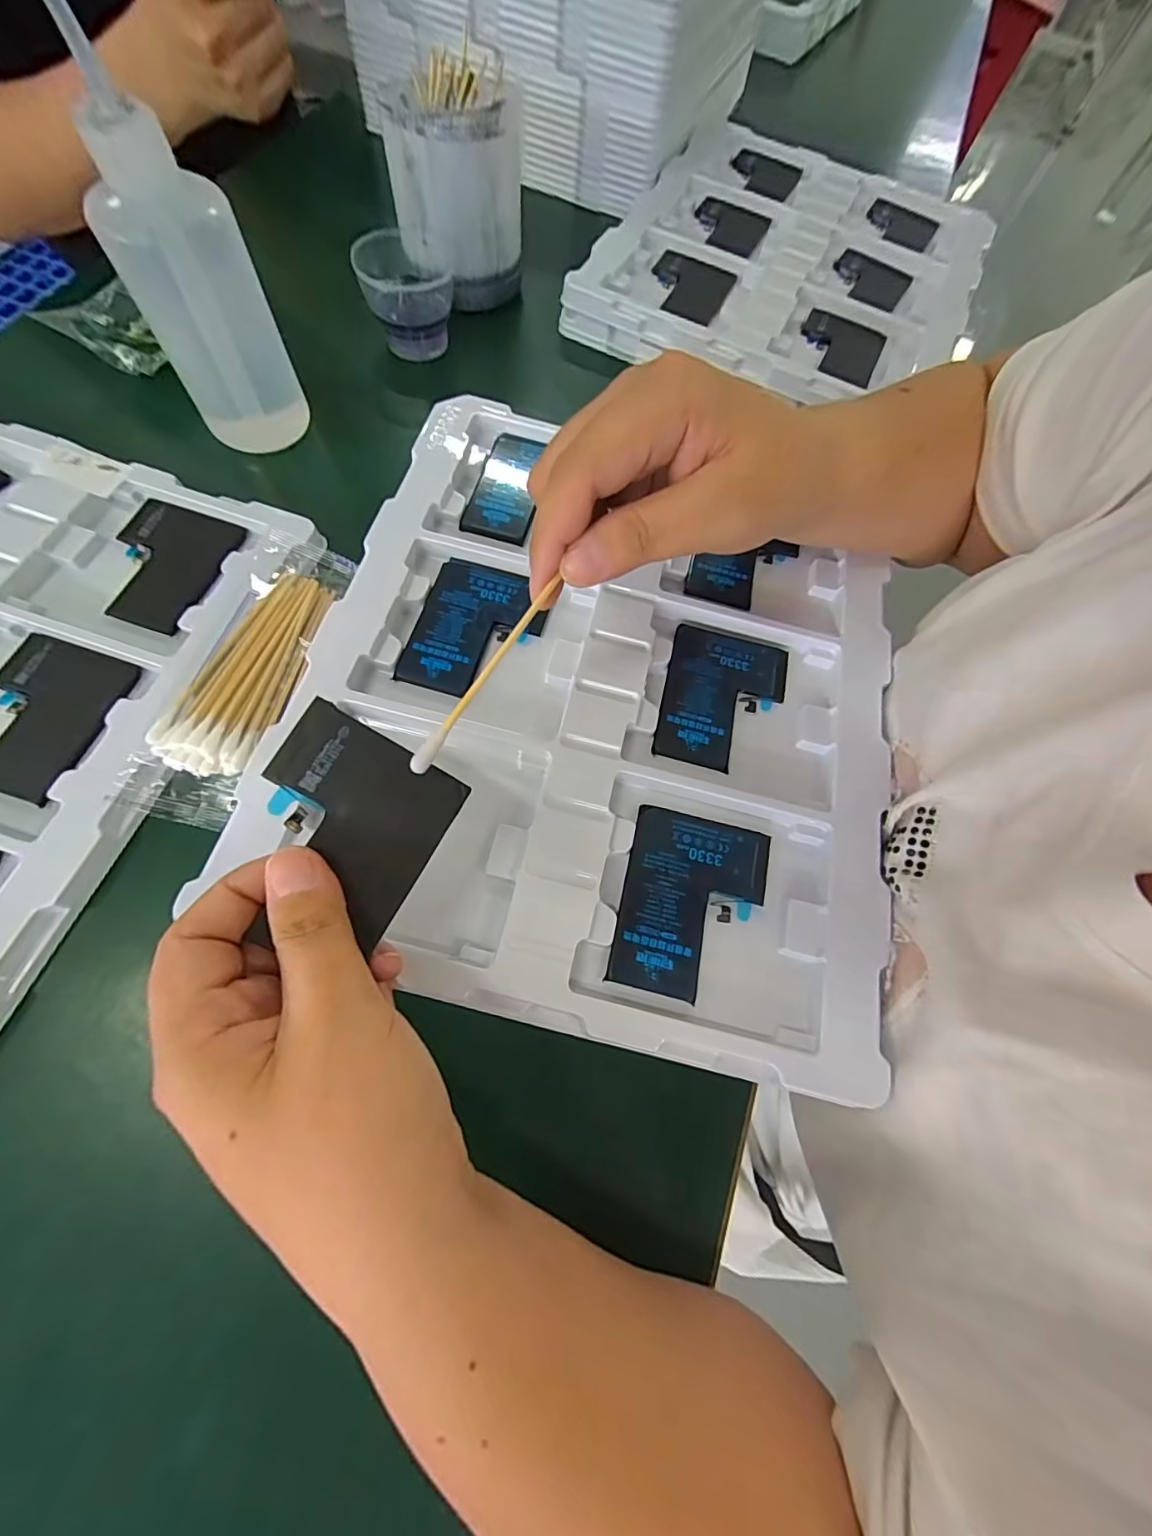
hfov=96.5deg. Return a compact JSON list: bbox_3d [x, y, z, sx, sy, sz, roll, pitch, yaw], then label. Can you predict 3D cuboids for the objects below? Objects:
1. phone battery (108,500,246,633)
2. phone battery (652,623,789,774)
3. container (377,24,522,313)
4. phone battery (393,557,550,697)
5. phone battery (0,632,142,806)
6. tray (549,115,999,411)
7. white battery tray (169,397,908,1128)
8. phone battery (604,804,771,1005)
[{"bbox_3d":[-0.229,-0.113,0.285,0.064,0.004,0.076,17,70,4],"label":"phone battery"},{"bbox_3d":[0.074,-0.036,0.257,0.059,0.004,0.077,15,70,3],"label":"phone battery"},{"bbox_3d":[-0.081,-0.394,0.353,0.084,0.096,0.074,-10,68,-6],"label":"container"},{"bbox_3d":[-0.051,-0.071,0.259,0.061,0.004,0.076,16,70,4],"label":"phone battery"},{"bbox_3d":[-0.257,-0.026,0.247,0.063,0.004,0.077,14,70,3],"label":"phone battery"},{"bbox_3d":[0.179,-0.414,0.417,0.270,0.030,0.310,25,69,4],"label":"tray"},{"bbox_3d":[0.018,-0.039,0.249,0.271,0.020,0.296,14,70,3],"label":"white battery tray"},{"bbox_3d":[0.050,0.057,0.220,0.060,0.005,0.076,14,70,3],"label":"phone battery"}]

